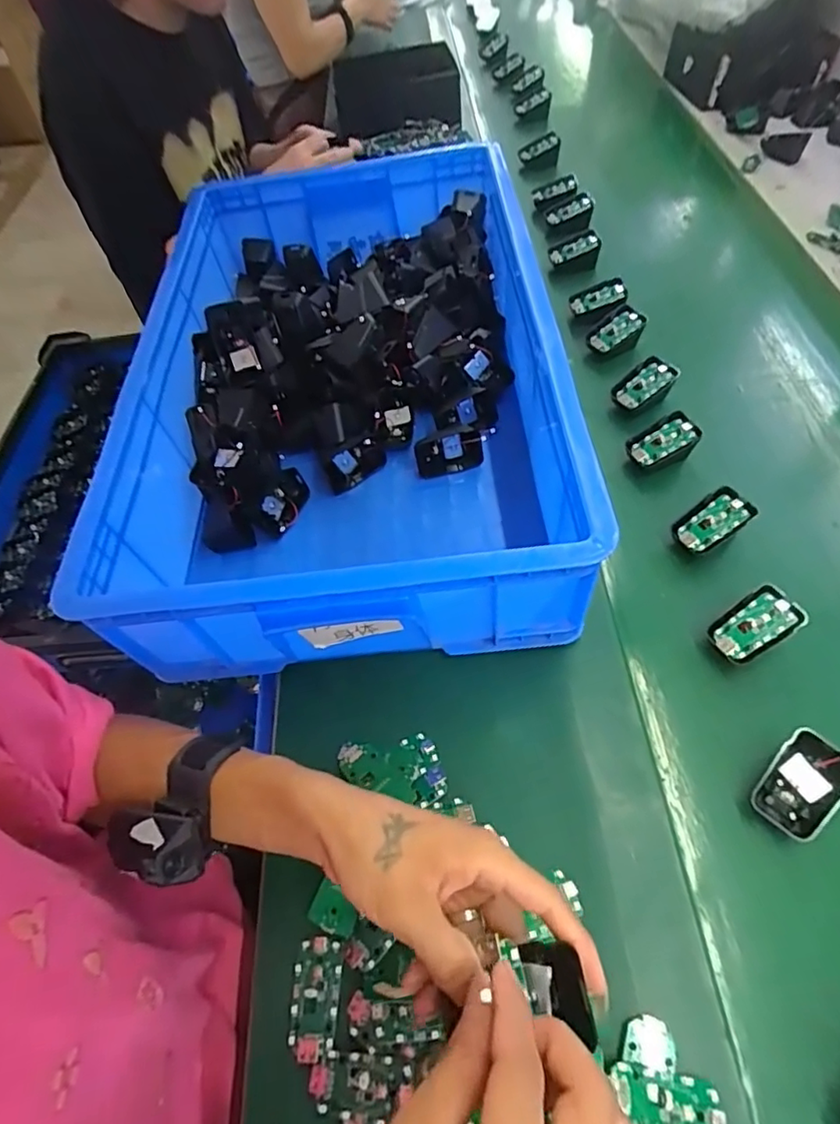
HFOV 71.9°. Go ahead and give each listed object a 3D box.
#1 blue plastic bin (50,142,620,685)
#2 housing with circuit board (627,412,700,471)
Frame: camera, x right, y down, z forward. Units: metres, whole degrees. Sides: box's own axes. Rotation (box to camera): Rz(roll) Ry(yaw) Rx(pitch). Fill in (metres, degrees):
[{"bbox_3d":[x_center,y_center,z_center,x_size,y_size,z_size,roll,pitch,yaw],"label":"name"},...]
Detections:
[{"bbox_3d":[-0.092,-0.213,0.610,0.415,0.139,0.647,-4,57,-1],"label":"blue plastic bin"},{"bbox_3d":[0.251,-0.122,0.605,0.066,0.040,0.038,-18,59,-10],"label":"housing with circuit board"}]

